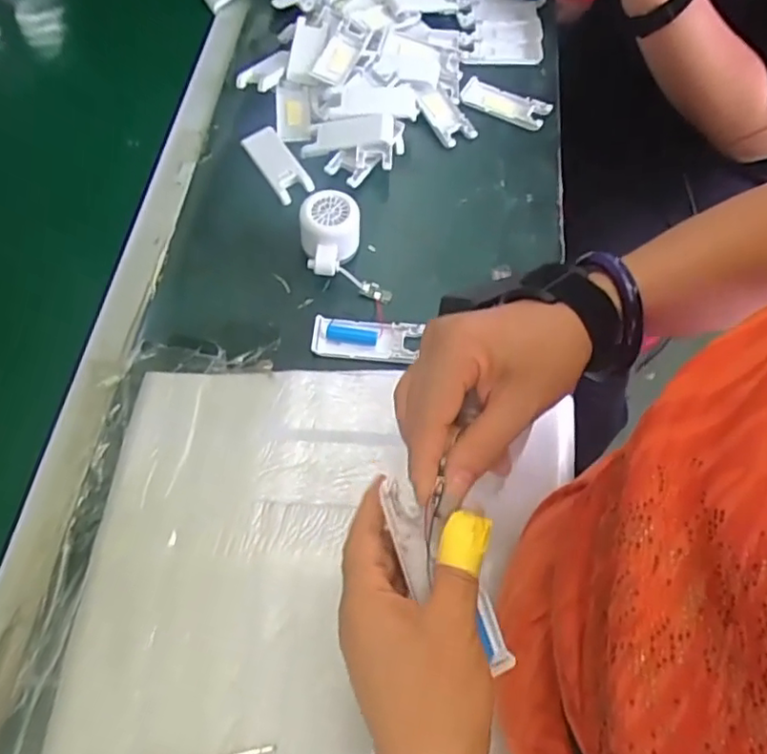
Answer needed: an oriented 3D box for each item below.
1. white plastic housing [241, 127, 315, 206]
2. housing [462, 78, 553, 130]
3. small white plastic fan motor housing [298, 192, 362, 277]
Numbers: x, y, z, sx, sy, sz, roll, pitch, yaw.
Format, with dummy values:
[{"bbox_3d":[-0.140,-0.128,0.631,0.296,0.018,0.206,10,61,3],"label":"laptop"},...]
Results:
[{"bbox_3d":[-0.119,-0.237,0.679,0.040,0.012,0.106,-28,68,-17],"label":"white plastic housing"},{"bbox_3d":[0.148,-0.332,0.738,0.104,0.010,0.043,27,64,9],"label":"housing"},{"bbox_3d":[-0.053,-0.137,0.600,0.057,0.052,0.071,4,63,-2],"label":"small white plastic fan motor housing"}]

